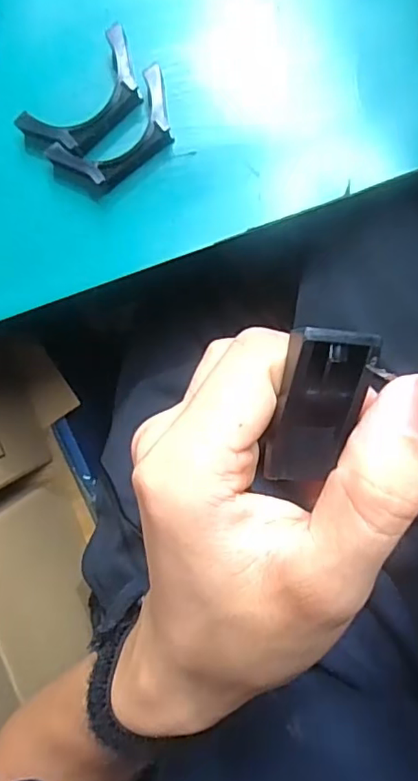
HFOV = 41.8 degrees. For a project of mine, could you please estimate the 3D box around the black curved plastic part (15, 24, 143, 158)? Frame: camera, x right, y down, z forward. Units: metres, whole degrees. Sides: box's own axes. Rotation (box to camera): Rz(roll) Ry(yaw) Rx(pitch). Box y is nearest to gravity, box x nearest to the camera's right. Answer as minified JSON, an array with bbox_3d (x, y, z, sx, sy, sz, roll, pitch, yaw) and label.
[{"bbox_3d":[-0.083,-0.193,0.372,0.095,0.023,0.041,-41,90,6],"label":"black curved plastic part"}]

